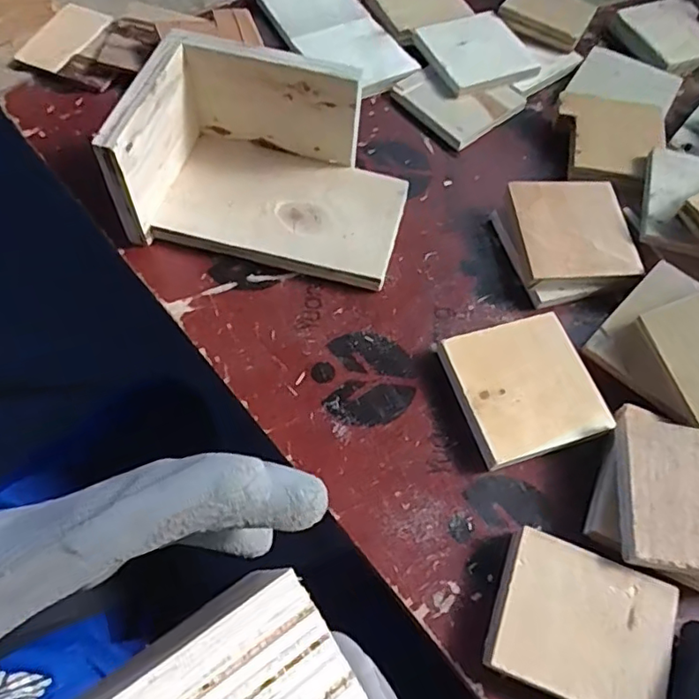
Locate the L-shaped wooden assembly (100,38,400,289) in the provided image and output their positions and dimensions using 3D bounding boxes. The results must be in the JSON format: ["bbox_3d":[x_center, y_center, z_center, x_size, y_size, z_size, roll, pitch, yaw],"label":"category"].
[{"bbox_3d":[-0.056,-0.135,0.417,0.192,0.091,0.126,10,62,2],"label":"L-shaped wooden assembly"}]

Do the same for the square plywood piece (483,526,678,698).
[{"bbox_3d":[0.127,0.153,0.321,0.092,0.022,0.078,20,63,6],"label":"square plywood piece"}]

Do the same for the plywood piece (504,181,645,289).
[{"bbox_3d":[0.168,-0.091,0.435,0.086,0.012,0.089,-5,64,-5],"label":"plywood piece"}]

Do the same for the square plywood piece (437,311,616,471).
[{"bbox_3d":[0.116,0.026,0.389,0.093,0.020,0.091,-16,65,-12],"label":"square plywood piece"}]

